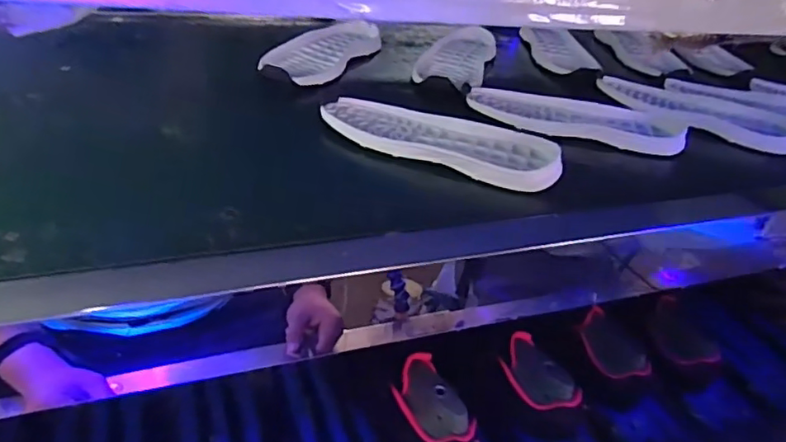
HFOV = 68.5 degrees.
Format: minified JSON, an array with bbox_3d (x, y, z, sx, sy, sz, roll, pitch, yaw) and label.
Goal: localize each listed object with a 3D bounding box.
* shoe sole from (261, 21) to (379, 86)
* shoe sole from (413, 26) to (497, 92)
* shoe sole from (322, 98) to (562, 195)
[{"bbox_3d":[-0.100,-0.255,0.852,0.107,0.017,0.282,16,34,13],"label":"shoe sole"},{"bbox_3d":[0.102,-0.262,0.902,0.101,0.019,0.311,14,39,9],"label":"shoe sole"},{"bbox_3d":[0.054,-0.102,0.644,0.264,0.028,0.122,16,34,13],"label":"shoe sole"}]

